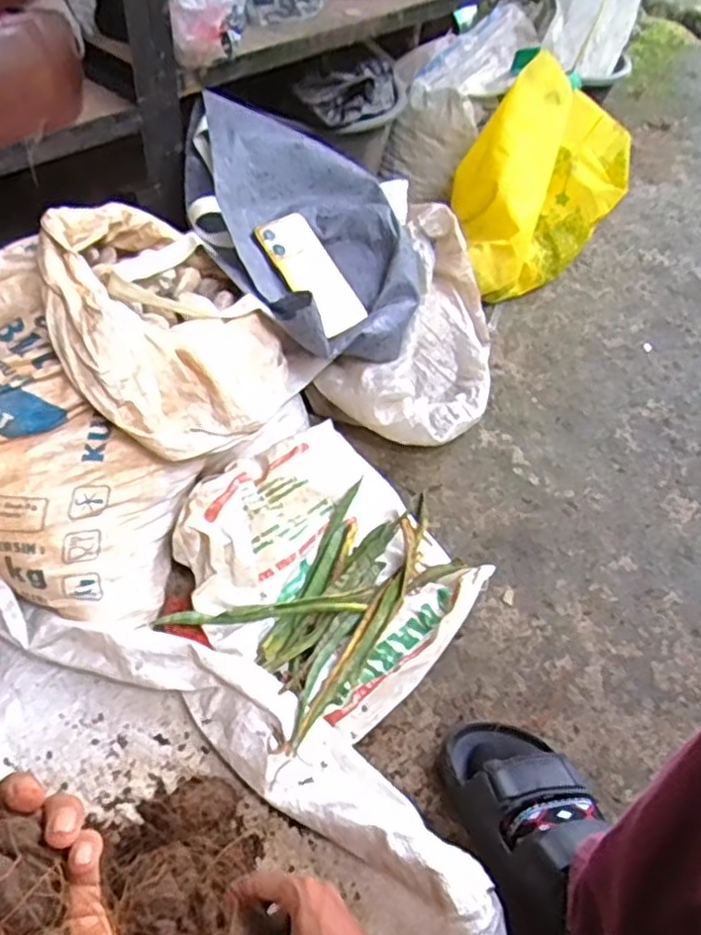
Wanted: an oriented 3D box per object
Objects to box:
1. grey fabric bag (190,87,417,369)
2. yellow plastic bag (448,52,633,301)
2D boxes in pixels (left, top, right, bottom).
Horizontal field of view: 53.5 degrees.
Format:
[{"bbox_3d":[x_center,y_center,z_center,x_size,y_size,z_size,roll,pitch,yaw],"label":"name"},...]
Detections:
[{"bbox_3d":[-0.048,-0.296,0.882,0.281,0.171,0.341,-12,52,-16],"label":"grey fabric bag"},{"bbox_3d":[0.282,-0.451,1.119,0.273,0.263,0.208,-19,54,-20],"label":"yellow plastic bag"}]

